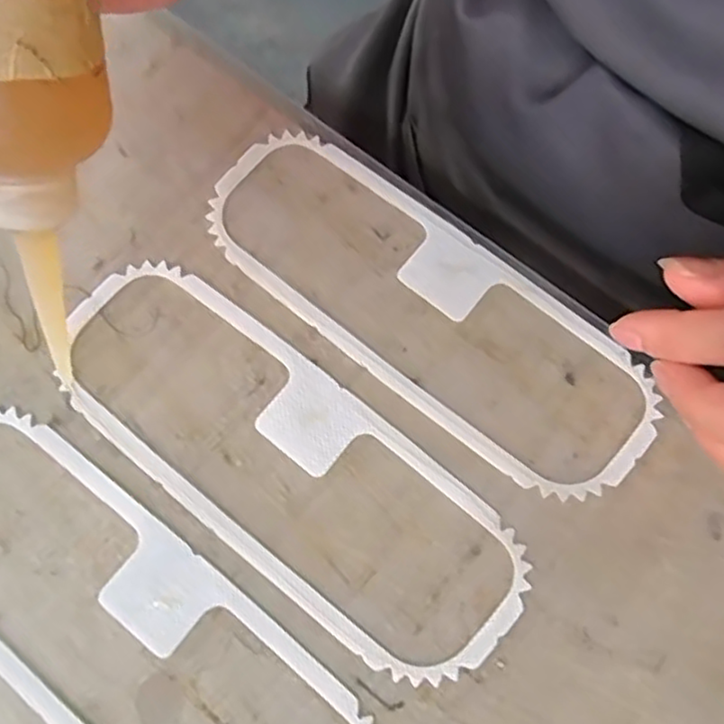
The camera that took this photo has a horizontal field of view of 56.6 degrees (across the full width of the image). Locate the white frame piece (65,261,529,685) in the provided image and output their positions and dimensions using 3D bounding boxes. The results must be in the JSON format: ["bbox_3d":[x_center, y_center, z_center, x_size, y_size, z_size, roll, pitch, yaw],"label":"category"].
[{"bbox_3d":[-0.030,0.034,0.242,0.193,0.004,0.070,39,75,10],"label":"white frame piece"}]

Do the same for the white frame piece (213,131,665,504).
[{"bbox_3d":[0.024,-0.023,0.261,0.194,0.004,0.069,37,74,9],"label":"white frame piece"}]

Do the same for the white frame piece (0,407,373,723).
[{"bbox_3d":[-0.080,0.090,0.224,0.194,0.004,0.067,38,75,10],"label":"white frame piece"}]

